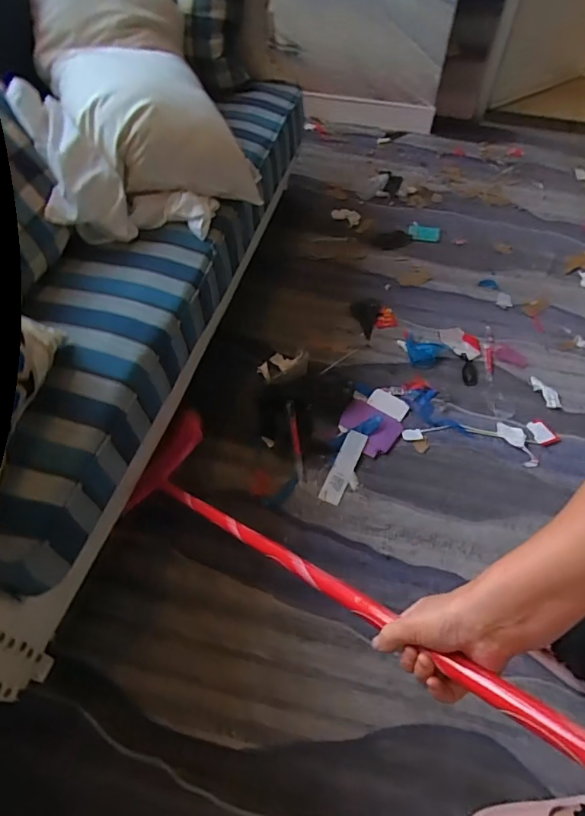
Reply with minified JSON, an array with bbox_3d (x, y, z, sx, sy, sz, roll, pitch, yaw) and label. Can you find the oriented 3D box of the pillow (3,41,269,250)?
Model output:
[{"bbox_3d":[-0.340,-0.634,1.134,0.460,0.214,0.534,-13,55,-11],"label":"pillow"}]

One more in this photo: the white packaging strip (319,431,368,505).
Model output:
[{"bbox_3d":[0.121,0.135,1.142,0.049,0.007,0.186,27,64,4],"label":"white packaging strip"}]

